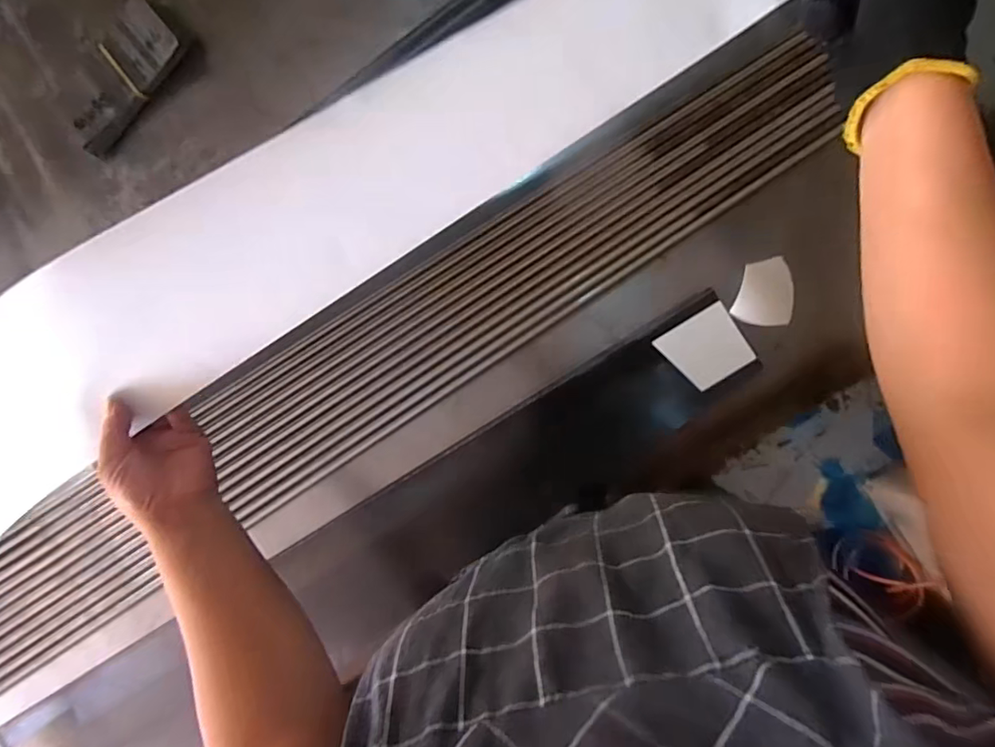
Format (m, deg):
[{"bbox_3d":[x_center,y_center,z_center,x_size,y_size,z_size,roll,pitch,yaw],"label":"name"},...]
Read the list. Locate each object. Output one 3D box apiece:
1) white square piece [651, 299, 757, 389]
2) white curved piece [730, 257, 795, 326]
[{"bbox_3d":[0.202,-0.023,0.503,0.071,0.006,0.065,-33,83,12],"label":"white square piece"},{"bbox_3d":[0.256,-0.079,0.497,0.054,0.008,0.063,4,93,4],"label":"white curved piece"}]

